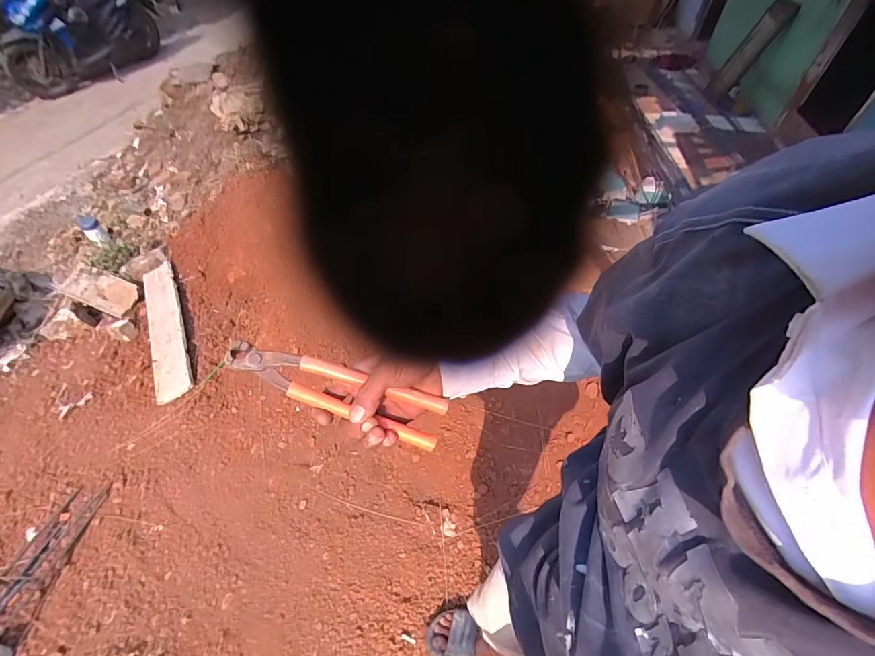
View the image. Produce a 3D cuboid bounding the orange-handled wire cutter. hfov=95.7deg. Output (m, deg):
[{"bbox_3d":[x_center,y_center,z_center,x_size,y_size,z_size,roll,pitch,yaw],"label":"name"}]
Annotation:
[{"bbox_3d":[-0.100,0.062,0.398,0.220,0.027,0.048,20,52,-5],"label":"orange-handled wire cutter"}]

